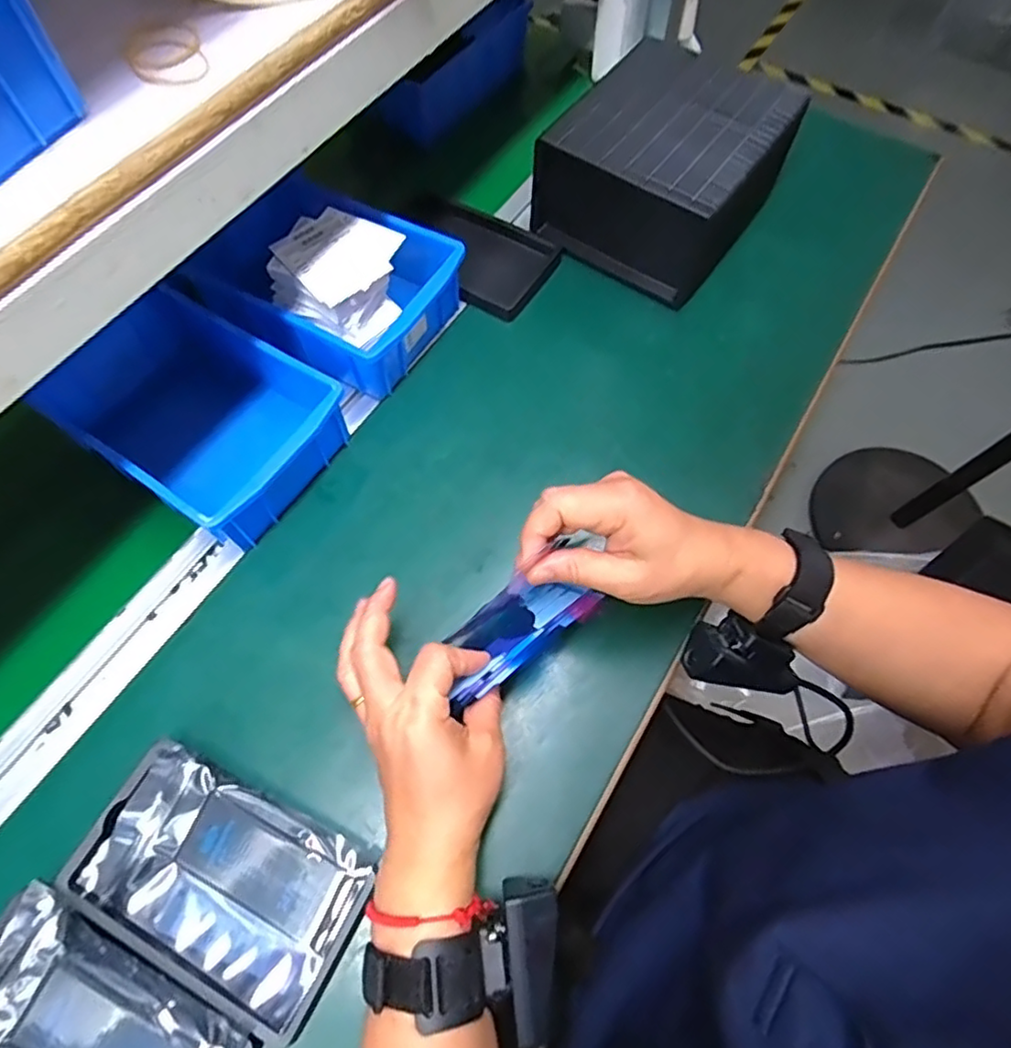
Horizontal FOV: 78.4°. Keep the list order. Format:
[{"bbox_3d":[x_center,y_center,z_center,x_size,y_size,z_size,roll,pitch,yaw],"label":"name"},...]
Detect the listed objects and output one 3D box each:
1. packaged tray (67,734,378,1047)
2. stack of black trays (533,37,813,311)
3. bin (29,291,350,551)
[{"bbox_3d":[-0.163,0.202,0.353,0.155,0.022,0.093,25,67,12],"label":"packaged tray"},{"bbox_3d":[0.146,-0.320,0.555,0.164,0.096,0.189,33,69,15],"label":"stack of black trays"},{"bbox_3d":[-0.227,-0.077,0.462,0.186,0.067,0.129,29,68,14],"label":"bin"}]

